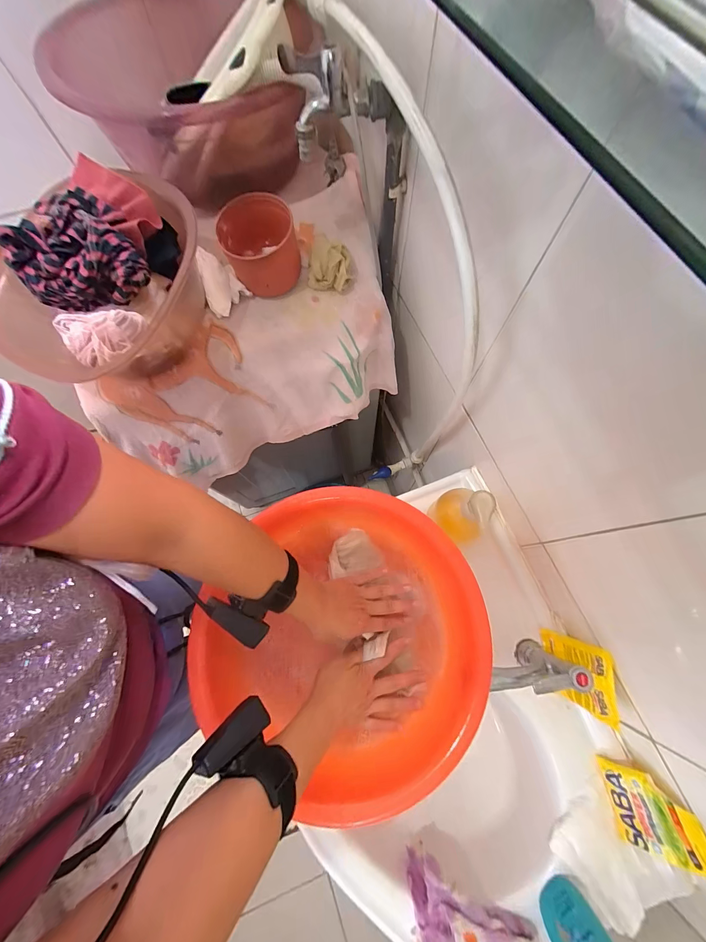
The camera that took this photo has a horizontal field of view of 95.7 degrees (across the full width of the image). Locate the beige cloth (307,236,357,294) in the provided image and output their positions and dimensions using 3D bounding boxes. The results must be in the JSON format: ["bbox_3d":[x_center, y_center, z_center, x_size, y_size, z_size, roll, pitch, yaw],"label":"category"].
[{"bbox_3d":[-0.030,-0.304,0.477,0.066,0.047,0.059,14,73,6],"label":"beige cloth"}]

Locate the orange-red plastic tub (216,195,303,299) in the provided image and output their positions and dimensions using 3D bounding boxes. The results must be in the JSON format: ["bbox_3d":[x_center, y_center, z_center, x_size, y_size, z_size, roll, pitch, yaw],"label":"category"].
[{"bbox_3d":[-0.132,-0.321,0.462,0.101,0.089,0.092,-1,72,2],"label":"orange-red plastic tub"}]

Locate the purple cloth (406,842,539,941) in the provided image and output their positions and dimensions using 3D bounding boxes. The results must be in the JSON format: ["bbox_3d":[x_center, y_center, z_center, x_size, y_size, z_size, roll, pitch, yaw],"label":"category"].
[{"bbox_3d":[0.141,0.574,0.408,0.148,0.060,0.077,16,73,7],"label":"purple cloth"}]

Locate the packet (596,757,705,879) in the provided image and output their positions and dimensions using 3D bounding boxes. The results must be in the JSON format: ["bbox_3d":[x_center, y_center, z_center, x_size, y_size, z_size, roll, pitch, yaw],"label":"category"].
[{"bbox_3d":[0.363,0.417,0.388,0.009,0.095,0.084,3,67,-33],"label":"packet"}]

